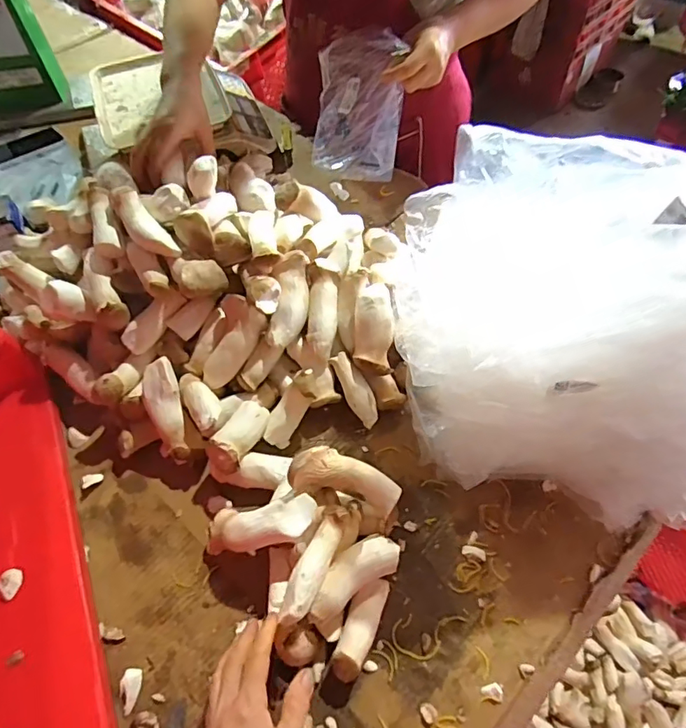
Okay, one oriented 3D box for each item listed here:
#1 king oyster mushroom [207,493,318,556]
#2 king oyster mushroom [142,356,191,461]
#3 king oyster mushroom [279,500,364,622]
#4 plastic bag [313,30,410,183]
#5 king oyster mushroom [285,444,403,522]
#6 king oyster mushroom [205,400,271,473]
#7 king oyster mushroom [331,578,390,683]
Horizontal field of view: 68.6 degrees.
[{"bbox_3d":[-0.086,0.162,0.501,0.135,0.045,0.045,-22,52,26],"label":"king oyster mushroom"},{"bbox_3d":[-0.201,0.053,0.570,0.036,0.029,0.112,-13,89,-6],"label":"king oyster mushroom"},{"bbox_3d":[-0.020,0.177,0.463,0.032,0.034,0.120,25,54,18],"label":"king oyster mushroom"},{"bbox_3d":[0.014,-0.387,0.769,0.143,0.199,0.049,18,33,26],"label":"plastic bag"},{"bbox_3d":[0.001,0.115,0.498,0.109,0.039,0.044,21,57,-8],"label":"king oyster mushroom"},{"bbox_3d":[-0.116,0.079,0.558,0.039,0.035,0.084,18,59,15],"label":"king oyster mushroom"},{"bbox_3d":[0.017,0.247,0.471,0.028,0.032,0.089,19,59,15],"label":"king oyster mushroom"}]

